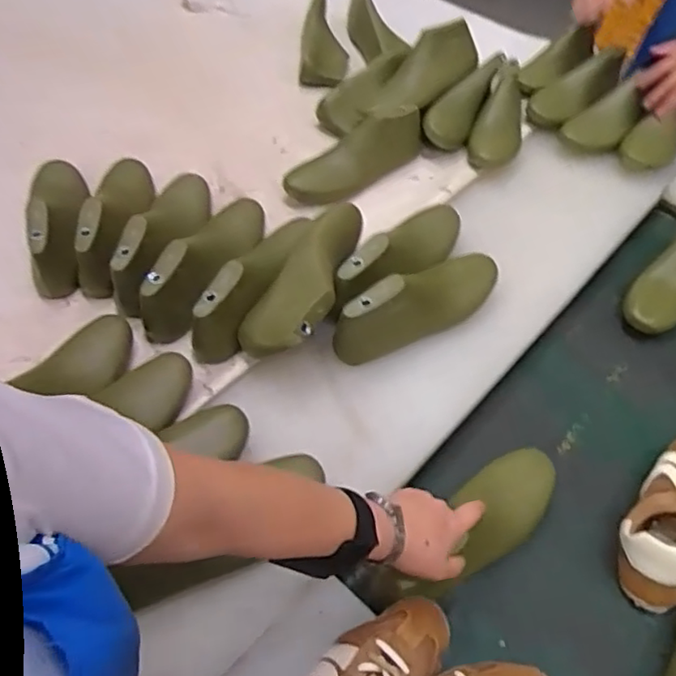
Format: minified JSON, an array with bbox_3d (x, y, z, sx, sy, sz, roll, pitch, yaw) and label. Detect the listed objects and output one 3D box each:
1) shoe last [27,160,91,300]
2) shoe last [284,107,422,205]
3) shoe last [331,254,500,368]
[{"bbox_3d":[-0.386,-0.174,0.842,0.074,0.079,0.242,-11,54,-9],"label":"shoe last"},{"bbox_3d":[0.031,-0.289,0.962,0.247,0.083,0.076,-35,61,-25],"label":"shoe last"},{"bbox_3d":[0.110,-0.049,0.790,0.252,0.096,0.083,-33,60,-23],"label":"shoe last"}]

